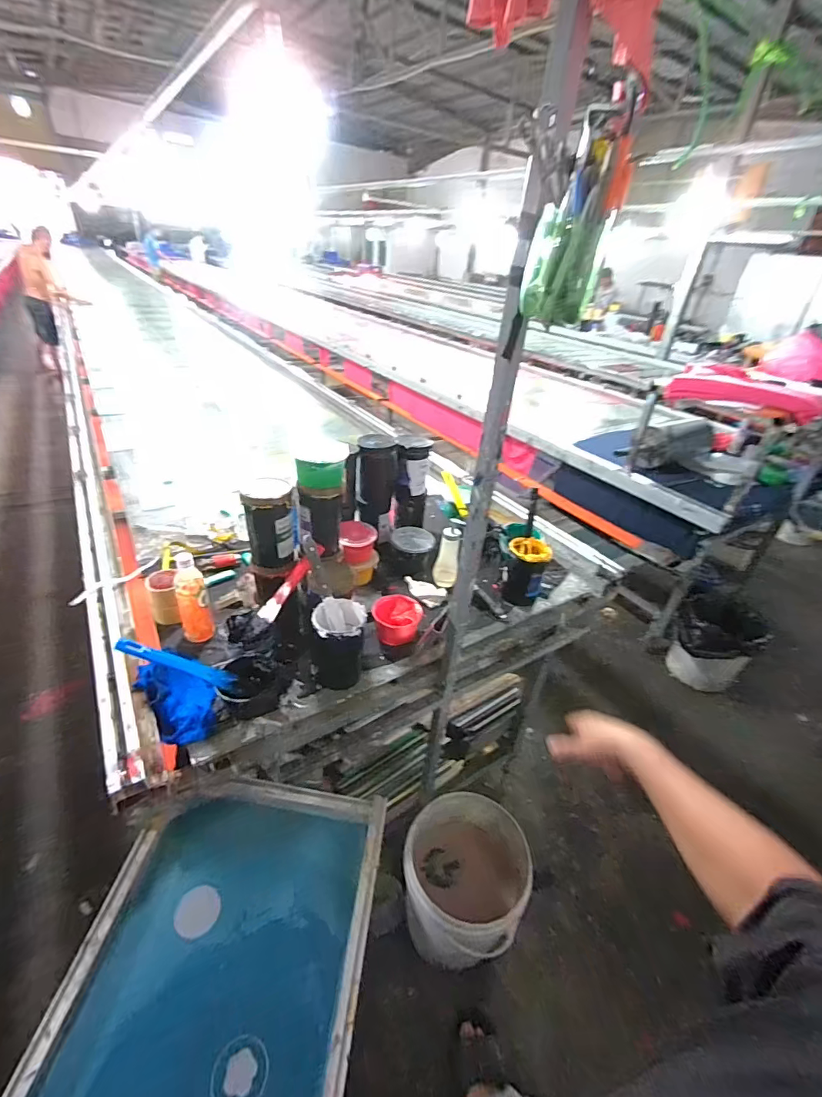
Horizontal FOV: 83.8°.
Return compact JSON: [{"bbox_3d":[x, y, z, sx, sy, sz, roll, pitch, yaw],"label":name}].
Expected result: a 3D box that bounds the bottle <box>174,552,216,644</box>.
[{"bbox_3d":[-0.484,0.112,1.011,0.066,0.205,0.059,-13,37,-26],"label":"bottle"}]

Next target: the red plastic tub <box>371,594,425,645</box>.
[{"bbox_3d":[-0.033,0.166,1.096,0.112,0.062,0.122,4,33,-2],"label":"red plastic tub"}]

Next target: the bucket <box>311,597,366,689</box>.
[{"bbox_3d":[-0.150,0.197,0.957,0.099,0.162,0.099,4,33,-2],"label":"bucket"}]

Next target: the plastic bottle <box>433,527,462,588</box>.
[{"bbox_3d":[0.096,0.025,1.242,0.059,0.166,0.063,7,33,3],"label":"plastic bottle"}]

